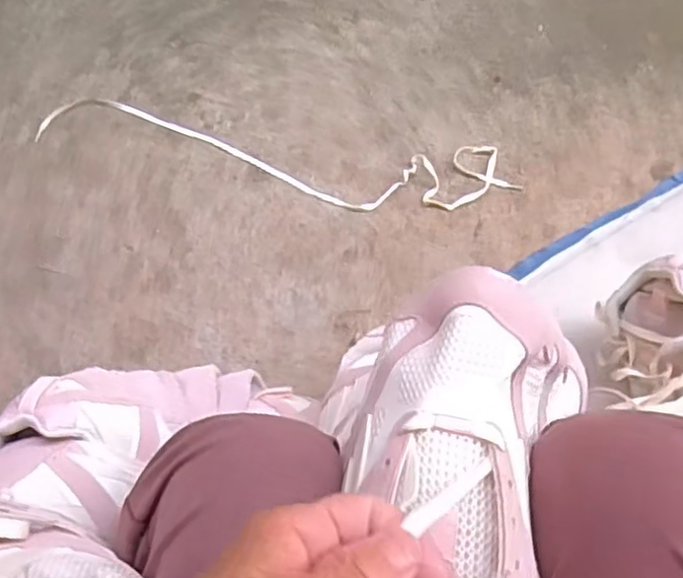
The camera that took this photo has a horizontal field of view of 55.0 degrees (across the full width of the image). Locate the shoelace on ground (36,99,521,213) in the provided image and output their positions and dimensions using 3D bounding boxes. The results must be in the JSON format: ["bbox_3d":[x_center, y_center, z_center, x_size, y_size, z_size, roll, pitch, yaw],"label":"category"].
[{"bbox_3d":[-0.102,-0.186,0.929,0.669,0.015,0.126,8,68,5],"label":"shoelace on ground"}]

